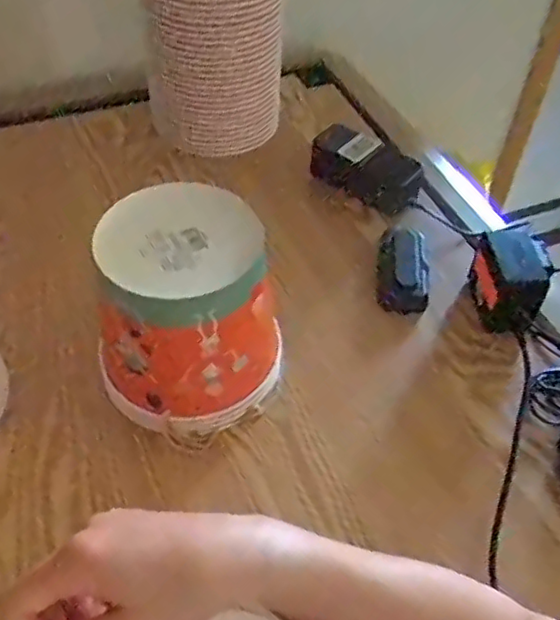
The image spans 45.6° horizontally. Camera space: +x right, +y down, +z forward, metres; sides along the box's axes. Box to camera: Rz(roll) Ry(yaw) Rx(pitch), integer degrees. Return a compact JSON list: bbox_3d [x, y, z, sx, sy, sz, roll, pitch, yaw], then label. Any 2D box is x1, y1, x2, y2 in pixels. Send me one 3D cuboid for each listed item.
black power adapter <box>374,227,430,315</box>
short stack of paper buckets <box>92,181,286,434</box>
[{"bbox_3d":[0.128,-0.047,0.705,0.055,0.023,0.112,7,48,3],"label":"black power adapter"},{"bbox_3d":[-0.070,0.004,0.559,0.143,0.156,0.138,0,48,-3],"label":"short stack of paper buckets"}]

